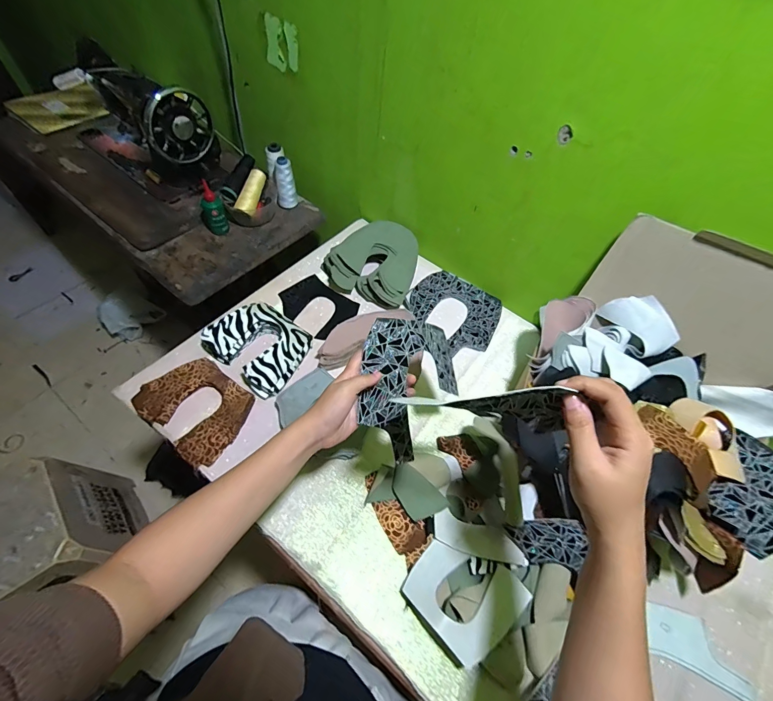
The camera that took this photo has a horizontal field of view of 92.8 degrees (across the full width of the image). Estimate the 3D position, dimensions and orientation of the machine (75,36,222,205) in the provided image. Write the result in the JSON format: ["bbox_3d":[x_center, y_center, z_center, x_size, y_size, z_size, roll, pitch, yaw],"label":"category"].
[{"bbox_3d":[-0.563,-0.519,0.822,0.362,0.204,0.163,36,60,16],"label":"machine"}]

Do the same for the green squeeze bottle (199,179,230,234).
[{"bbox_3d":[-0.379,-0.310,0.793,0.049,0.106,0.058,-27,64,-19],"label":"green squeeze bottle"}]

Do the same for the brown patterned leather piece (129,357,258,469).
[{"bbox_3d":[-0.306,0.090,0.599,0.171,0.023,0.131,33,60,14],"label":"brown patterned leather piece"}]

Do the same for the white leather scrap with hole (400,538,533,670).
[{"bbox_3d":[0.101,0.316,0.482,0.133,0.034,0.126,40,62,18],"label":"white leather scrap with hole"}]

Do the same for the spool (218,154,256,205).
[{"bbox_3d":[-0.331,-0.380,0.827,0.039,0.044,0.130,15,61,5],"label":"spool"}]

